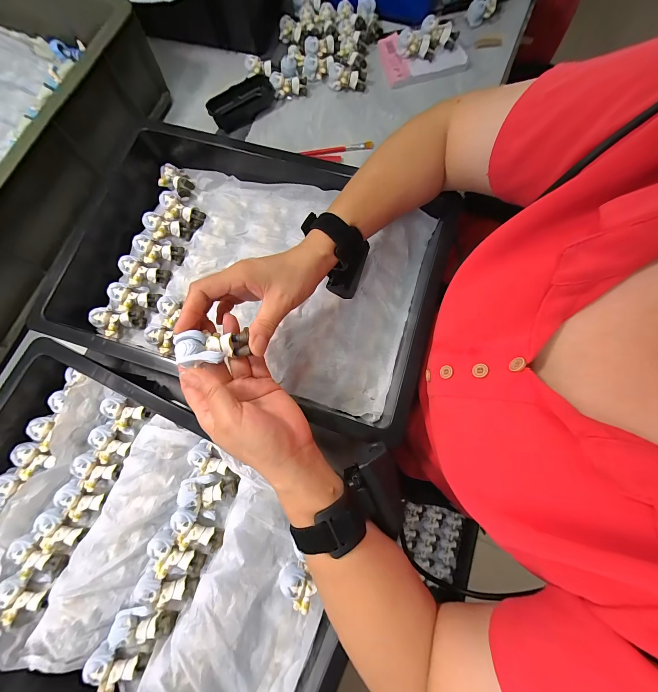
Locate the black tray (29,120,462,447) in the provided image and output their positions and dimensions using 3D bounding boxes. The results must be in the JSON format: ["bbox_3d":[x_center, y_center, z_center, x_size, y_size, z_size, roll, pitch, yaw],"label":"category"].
[{"bbox_3d":[-0.103,-0.102,0.368,0.489,0.073,0.325,16,77,3],"label":"black tray"}]

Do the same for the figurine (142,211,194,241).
[{"bbox_3d":[-0.228,-0.167,0.398,0.062,0.021,0.036,6,76,-25],"label":"figurine"}]

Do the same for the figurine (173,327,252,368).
[{"bbox_3d":[-0.098,-0.001,0.236,0.057,0.023,0.032,-10,77,-3],"label":"figurine"}]

